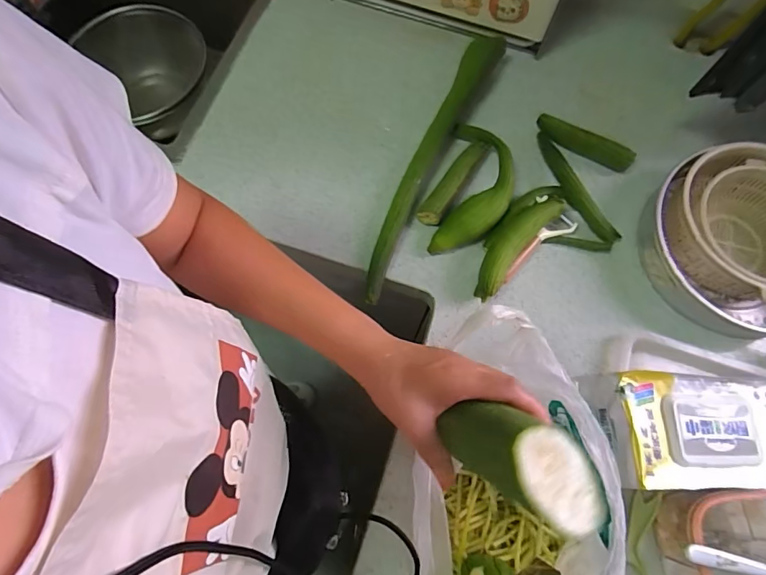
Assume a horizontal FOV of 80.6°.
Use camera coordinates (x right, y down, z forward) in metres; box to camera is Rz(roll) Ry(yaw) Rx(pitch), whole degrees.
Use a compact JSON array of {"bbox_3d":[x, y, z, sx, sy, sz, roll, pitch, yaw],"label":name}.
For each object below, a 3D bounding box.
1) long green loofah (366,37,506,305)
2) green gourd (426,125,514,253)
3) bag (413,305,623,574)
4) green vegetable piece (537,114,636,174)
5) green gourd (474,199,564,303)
[{"bbox_3d":[0.068,-0.187,0.644,0.045,0.043,0.444,25,72,7],"label":"long green loofah"},{"bbox_3d":[0.127,-0.134,0.621,0.090,0.054,0.191,13,71,3],"label":"green gourd"},{"bbox_3d":[0.118,0.204,0.400,0.167,0.172,0.325,2,71,-1],"label":"bag"},{"bbox_3d":[0.290,-0.208,0.652,0.142,0.035,0.030,26,72,7],"label":"green vegetable piece"},{"bbox_3d":[0.167,-0.056,0.588,0.046,0.057,0.162,39,74,11],"label":"green gourd"}]

